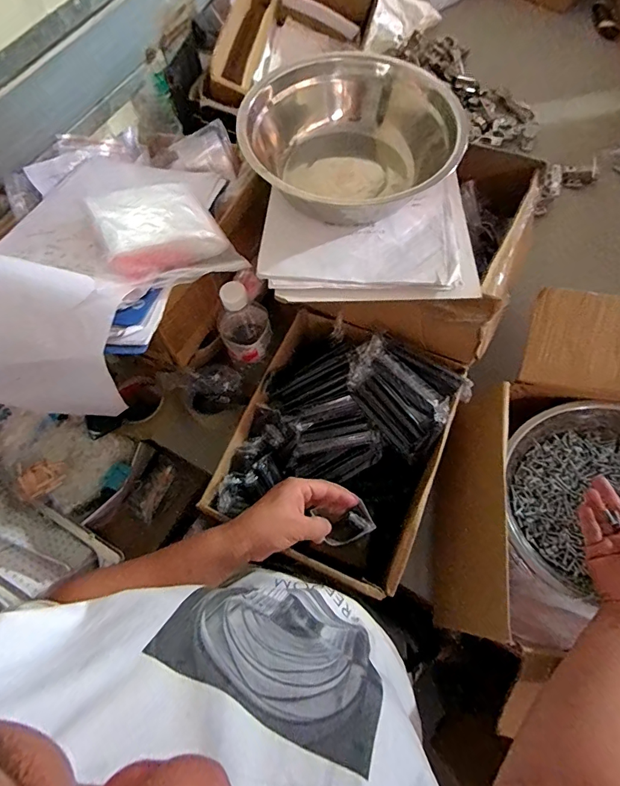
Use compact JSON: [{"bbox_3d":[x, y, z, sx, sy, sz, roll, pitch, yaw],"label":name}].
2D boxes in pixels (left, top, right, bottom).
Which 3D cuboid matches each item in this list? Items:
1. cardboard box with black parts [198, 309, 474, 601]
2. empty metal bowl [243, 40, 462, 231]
[{"bbox_3d":[0.038,0.076,0.578,0.245,0.143,0.292,23,71,12],"label":"cardboard box with black parts"},{"bbox_3d":[0.044,-0.293,0.499,0.241,0.075,0.207,2,68,4],"label":"empty metal bowl"}]

